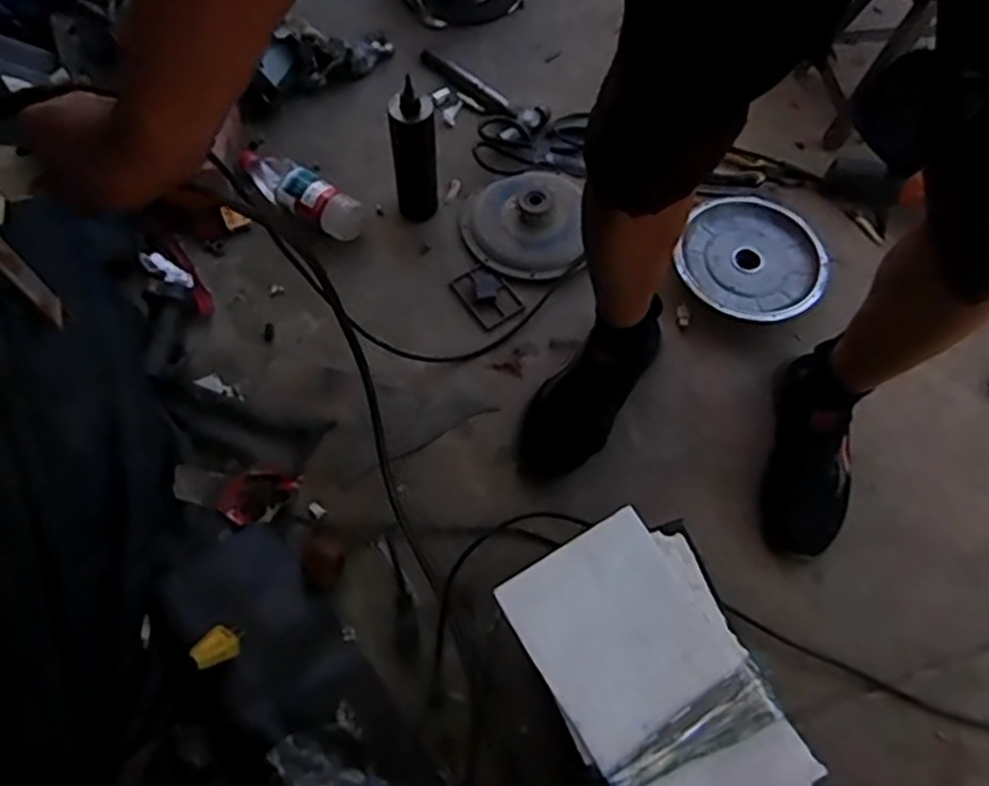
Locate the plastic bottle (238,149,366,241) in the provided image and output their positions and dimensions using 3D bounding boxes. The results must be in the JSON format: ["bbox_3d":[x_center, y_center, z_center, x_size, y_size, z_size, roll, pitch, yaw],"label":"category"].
[{"bbox_3d":[-0.286,-0.300,1.114,0.193,0.058,0.075,26,66,11],"label":"plastic bottle"}]

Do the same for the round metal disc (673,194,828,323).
[{"bbox_3d":[0.378,-0.207,1.094,0.204,0.030,0.228,20,65,9],"label":"round metal disc"}]

